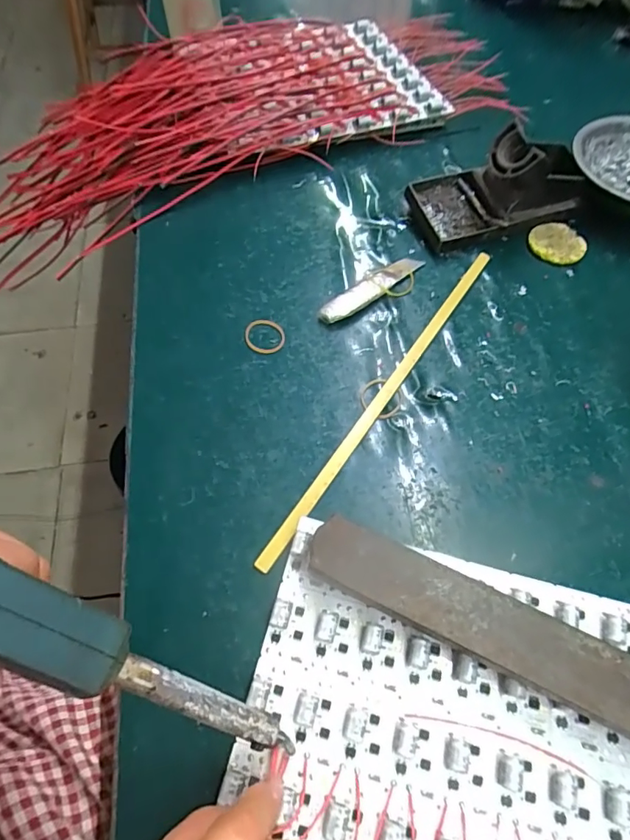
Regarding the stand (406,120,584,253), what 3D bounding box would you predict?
[{"bbox_3d":[0.161,-0.206,0.422,0.144,0.066,0.070,-17,62,-11],"label":"stand"}]

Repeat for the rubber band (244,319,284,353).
[{"bbox_3d":[-0.038,-0.065,0.375,0.030,0.004,0.032,1,60,-1],"label":"rubber band"}]

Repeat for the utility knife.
[{"bbox_3d":[0.047,-0.106,0.398,0.107,0.008,0.022,-35,67,-19],"label":"utility knife"}]

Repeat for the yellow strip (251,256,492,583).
[{"bbox_3d":[0.056,-0.025,0.353,0.008,0.005,0.312,31,64,15],"label":"yellow strip"}]

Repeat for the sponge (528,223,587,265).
[{"bbox_3d":[0.210,-0.153,0.429,0.046,0.005,0.046,41,67,19],"label":"sponge"}]

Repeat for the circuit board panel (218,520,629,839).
[{"bbox_3d":[0.060,0.184,0.230,0.202,0.013,0.235,14,61,6],"label":"circuit board panel"}]

